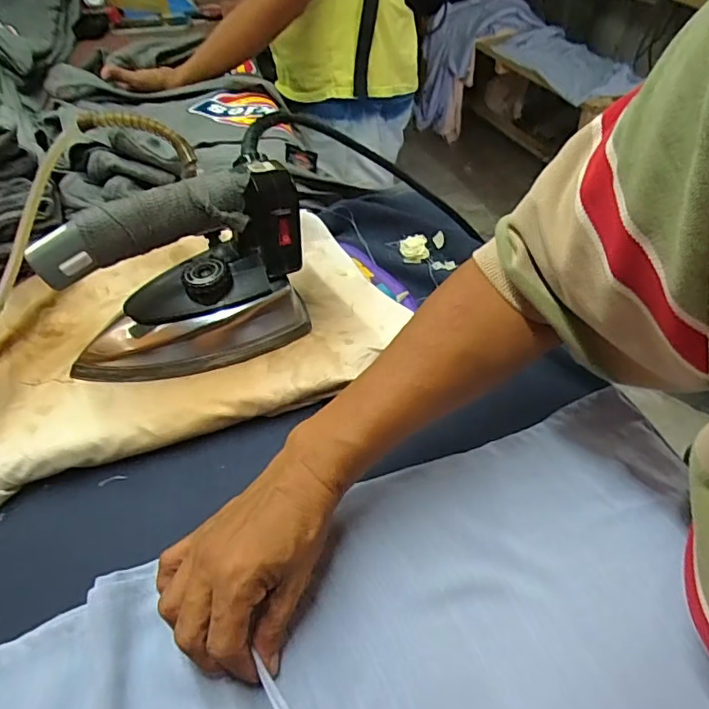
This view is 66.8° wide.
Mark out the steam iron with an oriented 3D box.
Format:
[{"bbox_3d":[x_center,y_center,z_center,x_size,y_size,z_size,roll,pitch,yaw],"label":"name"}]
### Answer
[{"bbox_3d":[-0.136,-0.067,0.426,0.190,0.127,0.093,-18,48,-14],"label":"steam iron"}]

